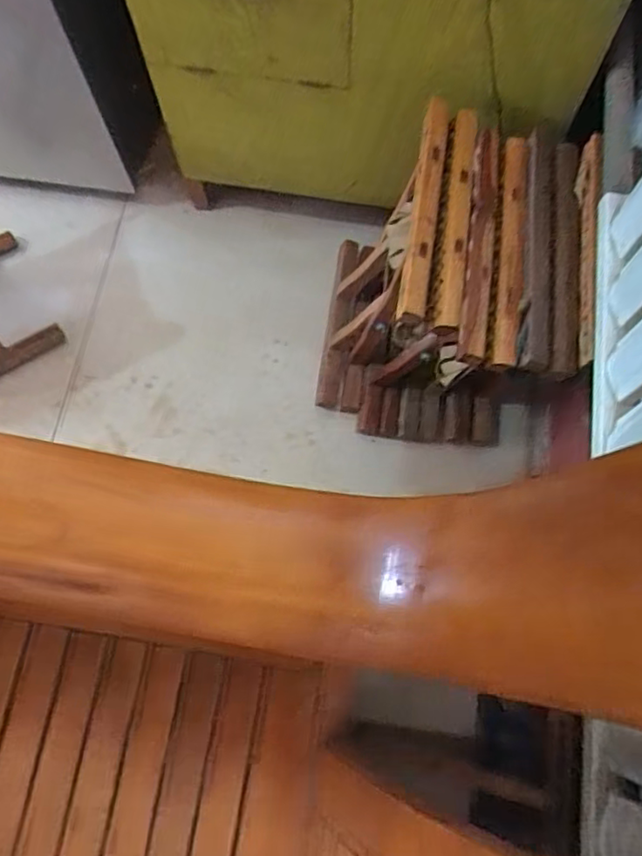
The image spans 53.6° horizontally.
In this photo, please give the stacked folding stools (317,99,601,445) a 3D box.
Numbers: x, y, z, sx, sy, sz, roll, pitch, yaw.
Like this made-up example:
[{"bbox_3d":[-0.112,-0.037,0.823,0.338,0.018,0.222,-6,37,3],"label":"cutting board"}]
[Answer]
[{"bbox_3d":[0.175,-0.200,0.970,0.325,0.386,0.370,9,72,3],"label":"stacked folding stools"}]

